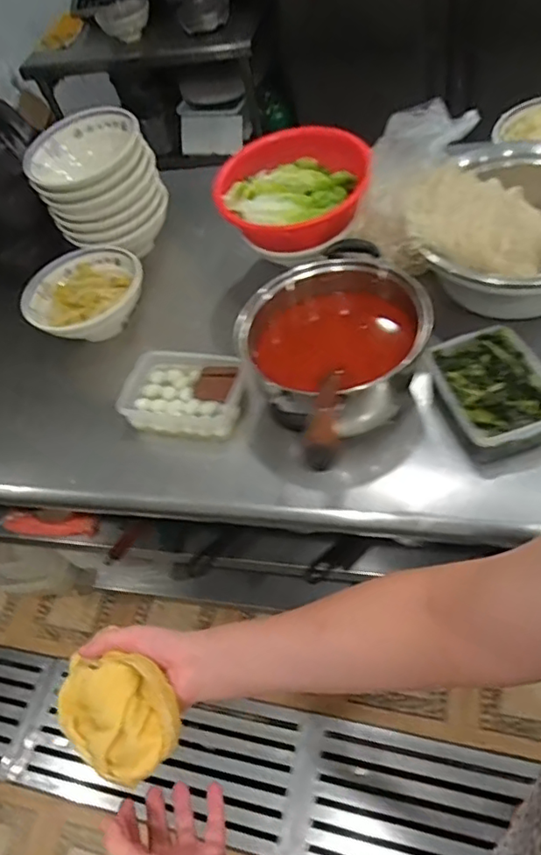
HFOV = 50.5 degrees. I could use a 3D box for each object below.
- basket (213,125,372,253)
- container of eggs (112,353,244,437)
[{"bbox_3d":[0.040,-0.417,0.976,0.249,0.090,0.232,16,73,9],"label":"basket"},{"bbox_3d":[-0.146,-0.057,0.906,0.201,0.055,0.126,9,50,14],"label":"container of eggs"}]

